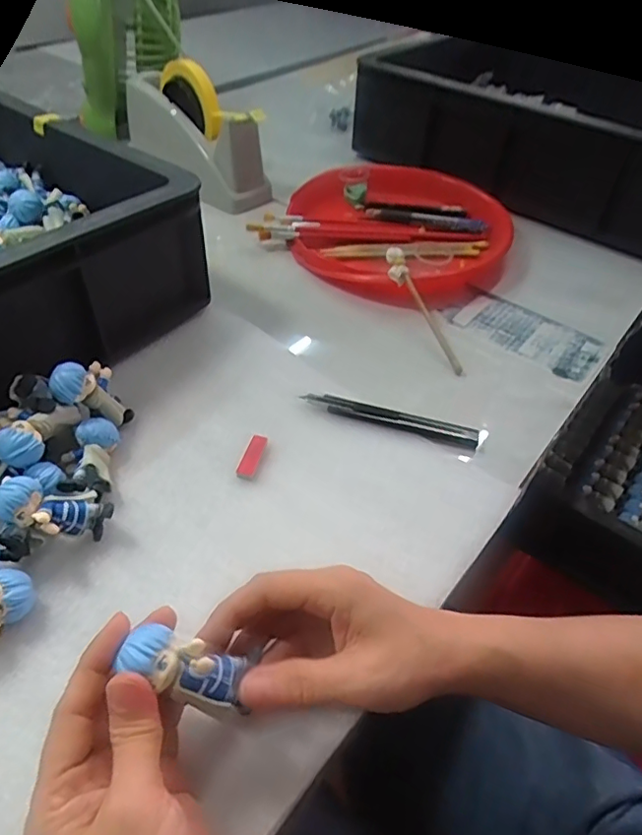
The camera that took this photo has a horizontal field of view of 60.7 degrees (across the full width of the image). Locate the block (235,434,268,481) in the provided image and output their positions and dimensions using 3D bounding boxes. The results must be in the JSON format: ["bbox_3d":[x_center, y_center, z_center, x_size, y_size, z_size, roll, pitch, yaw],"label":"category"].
[{"bbox_3d":[-0.049,0.027,0.394,0.013,0.004,0.041,12,48,8],"label":"block"}]

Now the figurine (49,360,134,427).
[{"bbox_3d":[-0.158,-0.017,0.388,0.026,0.063,0.030,-33,49,11],"label":"figurine"}]

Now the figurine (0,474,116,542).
[{"bbox_3d":[-0.156,0.054,0.323,0.063,0.024,0.030,25,35,-36],"label":"figurine"}]

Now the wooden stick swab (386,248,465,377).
[{"bbox_3d":[0.094,-0.100,0.505,0.018,0.023,0.142,-15,65,-17],"label":"wooden stick swab"}]

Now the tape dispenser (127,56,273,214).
[{"bbox_3d":[-0.158,-0.359,0.670,0.076,0.104,0.209,-29,55,-26],"label":"tape dispenser"}]

